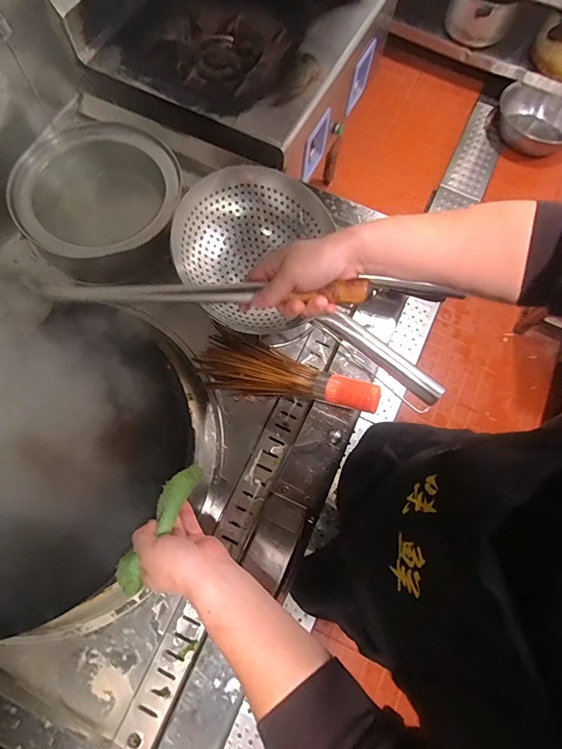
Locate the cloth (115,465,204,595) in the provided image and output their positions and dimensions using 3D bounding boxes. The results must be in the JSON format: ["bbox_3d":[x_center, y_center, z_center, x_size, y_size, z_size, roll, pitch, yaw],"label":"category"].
[{"bbox_3d":[-0.144,0.175,0.483,0.034,0.045,0.156,27,68,7],"label":"cloth"}]

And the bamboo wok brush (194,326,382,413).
[{"bbox_3d":[0.006,0.003,0.671,0.308,0.053,0.097,16,70,20],"label":"bamboo wok brush"}]

